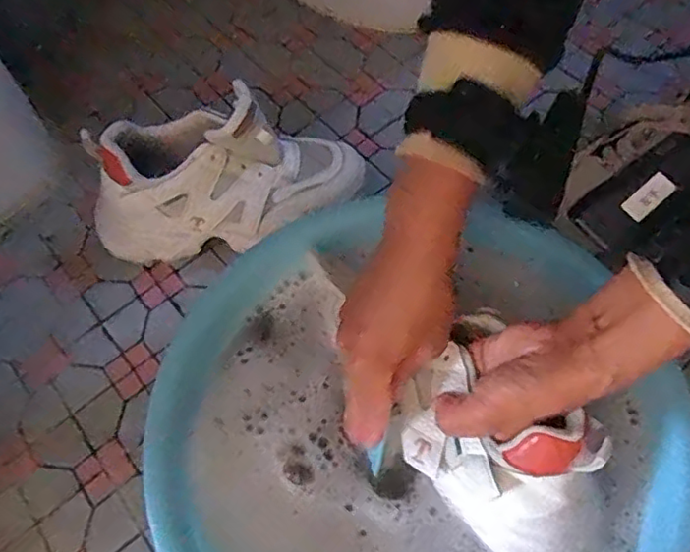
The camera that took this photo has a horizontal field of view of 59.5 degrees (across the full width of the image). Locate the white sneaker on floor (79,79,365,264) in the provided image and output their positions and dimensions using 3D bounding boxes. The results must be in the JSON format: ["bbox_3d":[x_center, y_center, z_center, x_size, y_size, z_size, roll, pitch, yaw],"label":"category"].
[{"bbox_3d":[-0.109,-0.086,0.545,0.243,0.141,0.094,-4,60,2],"label":"white sneaker on floor"}]

